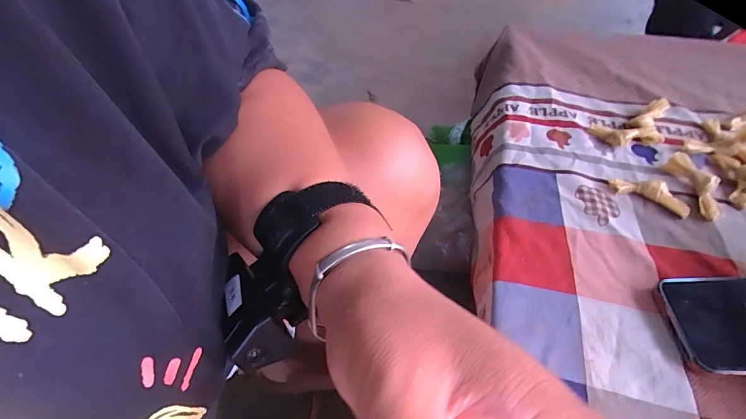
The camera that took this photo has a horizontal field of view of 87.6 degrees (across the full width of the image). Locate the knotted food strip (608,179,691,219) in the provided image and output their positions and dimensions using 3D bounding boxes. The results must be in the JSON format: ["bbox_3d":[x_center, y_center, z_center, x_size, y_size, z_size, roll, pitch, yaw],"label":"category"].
[{"bbox_3d":[0.293,-0.018,0.411,0.076,0.018,0.022,26,55,22],"label":"knotted food strip"}]

